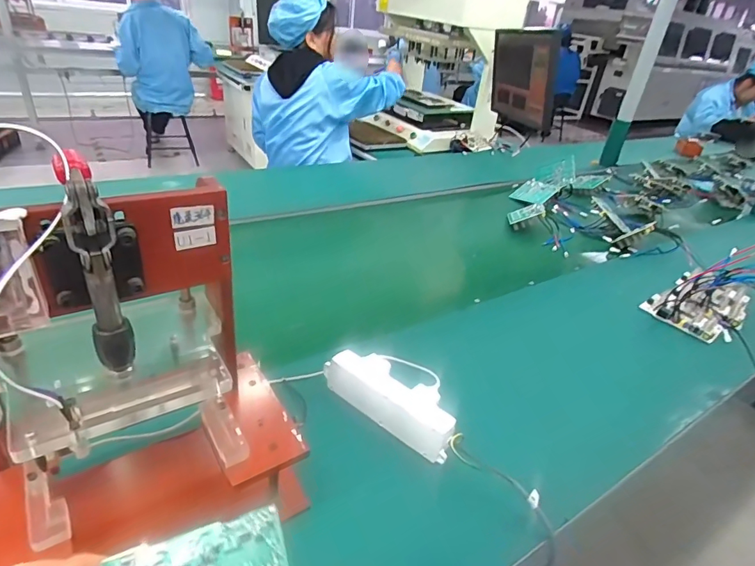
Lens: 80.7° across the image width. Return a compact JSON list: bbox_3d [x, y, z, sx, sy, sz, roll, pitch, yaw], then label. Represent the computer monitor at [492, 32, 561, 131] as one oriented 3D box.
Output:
[{"bbox_3d":[0.494,-0.698,1.519,0.038,0.290,0.452,-9,31,-4],"label":"computer monitor"}]

